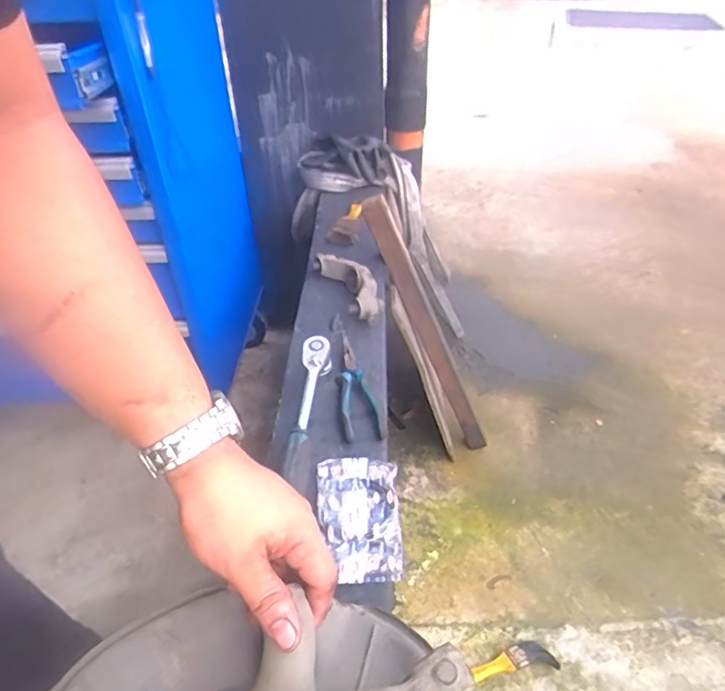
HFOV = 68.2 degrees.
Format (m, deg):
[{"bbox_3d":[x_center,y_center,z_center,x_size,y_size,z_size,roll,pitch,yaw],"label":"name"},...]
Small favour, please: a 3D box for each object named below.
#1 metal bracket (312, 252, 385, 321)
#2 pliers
[{"bbox_3d":[-0.019,-0.099,0.843,0.057,0.034,0.182,-16,40,-18],"label":"metal bracket"},{"bbox_3d":[-0.012,0.041,0.682,0.045,0.018,0.194,-6,38,-6],"label":"pliers"}]

